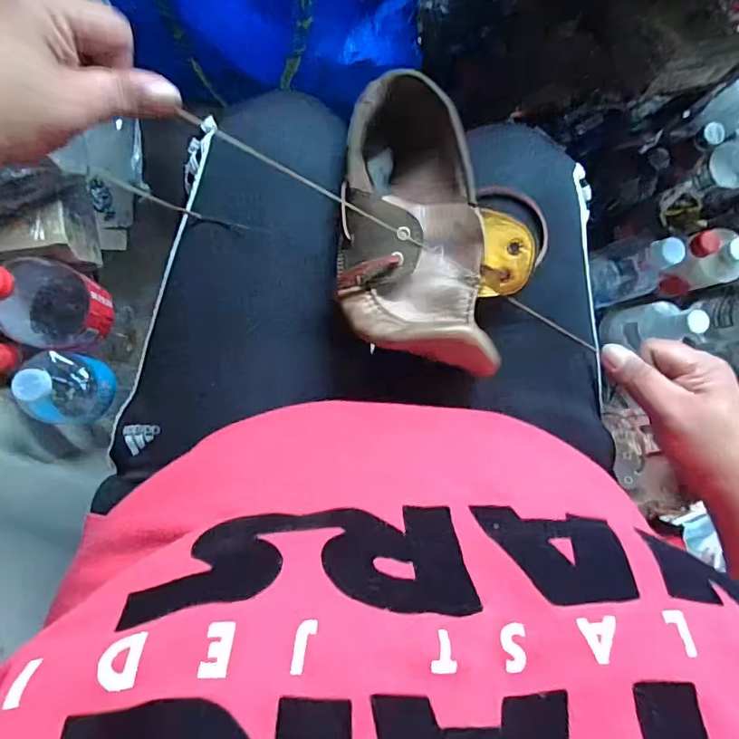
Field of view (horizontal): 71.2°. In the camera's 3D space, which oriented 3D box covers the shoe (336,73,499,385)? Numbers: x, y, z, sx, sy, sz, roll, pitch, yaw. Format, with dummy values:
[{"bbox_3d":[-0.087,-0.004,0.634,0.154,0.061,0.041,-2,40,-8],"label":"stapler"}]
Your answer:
[{"bbox_3d":[0.026,-0.095,0.345,0.089,0.073,0.211,1,65,-6],"label":"shoe"}]

